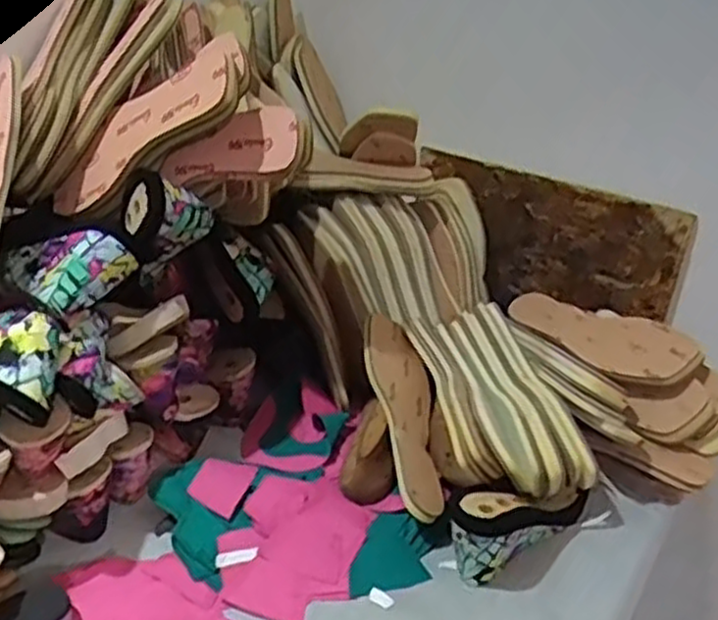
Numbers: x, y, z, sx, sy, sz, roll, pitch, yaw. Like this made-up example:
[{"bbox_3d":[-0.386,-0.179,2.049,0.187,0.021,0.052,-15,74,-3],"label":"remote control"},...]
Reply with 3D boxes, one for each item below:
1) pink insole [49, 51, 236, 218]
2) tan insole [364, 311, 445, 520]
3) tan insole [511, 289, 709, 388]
[{"bbox_3d":[-0.202,-0.159,0.703,0.016,0.237,0.070,13,54,-54],"label":"pink insole"},{"bbox_3d":[0.050,0.110,0.824,0.069,0.041,0.241,-4,55,-9],"label":"tan insole"},{"bbox_3d":[0.269,0.027,0.876,0.079,0.025,0.227,-41,36,-12],"label":"tan insole"}]

